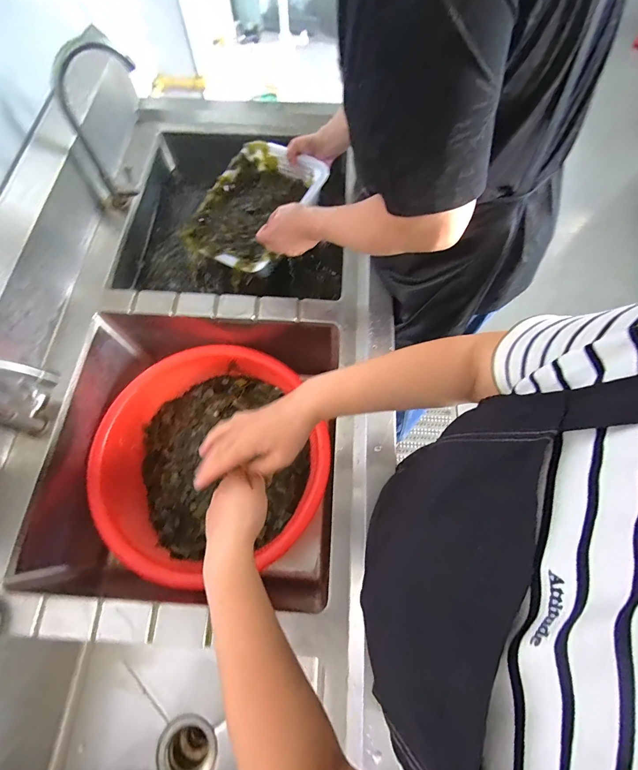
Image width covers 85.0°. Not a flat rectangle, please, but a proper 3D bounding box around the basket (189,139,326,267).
[{"bbox_3d":[-0.143,-0.396,0.764,0.213,0.074,0.298,26,69,9],"label":"basket"}]

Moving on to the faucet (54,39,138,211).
[{"bbox_3d":[-0.398,-0.490,0.696,0.148,0.283,0.038,-13,68,-6],"label":"faucet"}]

